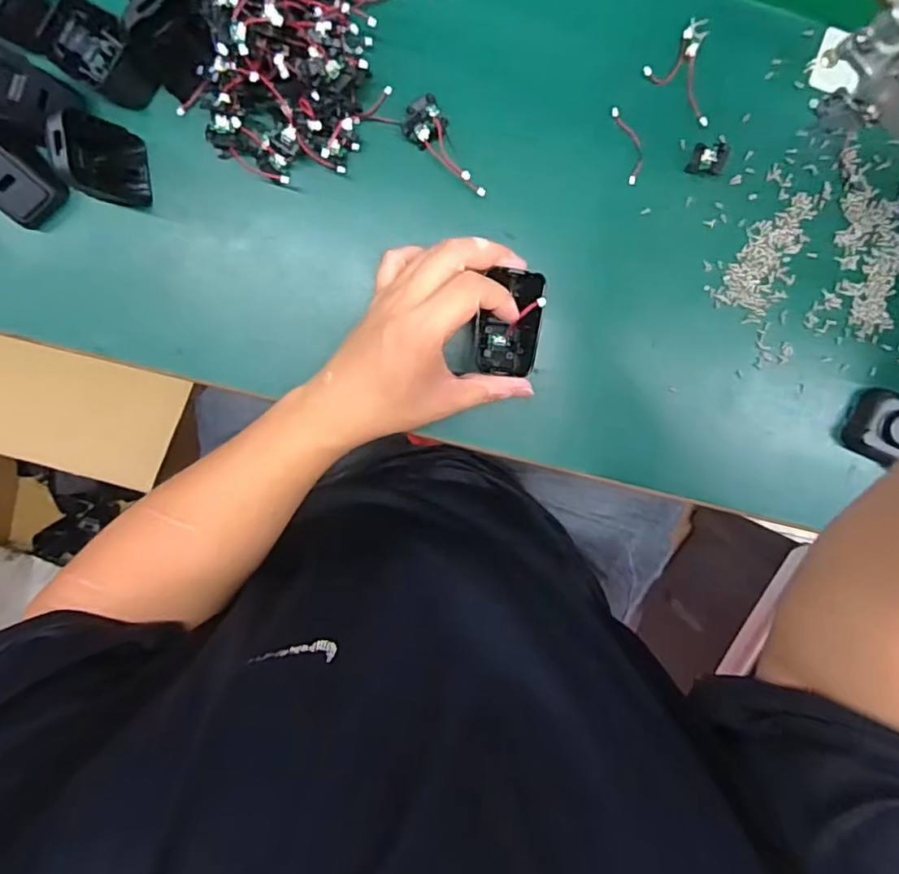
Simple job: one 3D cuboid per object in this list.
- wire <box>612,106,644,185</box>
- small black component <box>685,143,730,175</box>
[{"bbox_3d":[0.129,-0.209,0.431,0.014,0.004,0.054,-18,99,-2],"label":"wire"},{"bbox_3d":[0.184,-0.197,0.429,0.022,0.014,0.020,11,99,-5],"label":"small black component"}]

